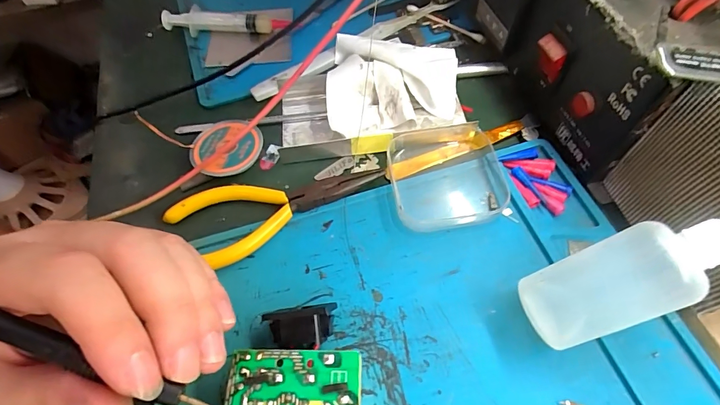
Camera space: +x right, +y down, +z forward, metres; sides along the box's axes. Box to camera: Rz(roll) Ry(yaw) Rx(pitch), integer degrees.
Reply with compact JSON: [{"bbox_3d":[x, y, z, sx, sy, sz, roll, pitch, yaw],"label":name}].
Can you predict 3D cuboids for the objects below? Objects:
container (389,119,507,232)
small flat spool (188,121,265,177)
[{"bbox_3d":[0.053,-0.016,0.233,0.066,0.017,0.059,-9,58,-2],"label":"container"},{"bbox_3d":[-0.087,-0.036,0.254,0.043,0.012,0.040,-2,58,3],"label":"small flat spool"}]

